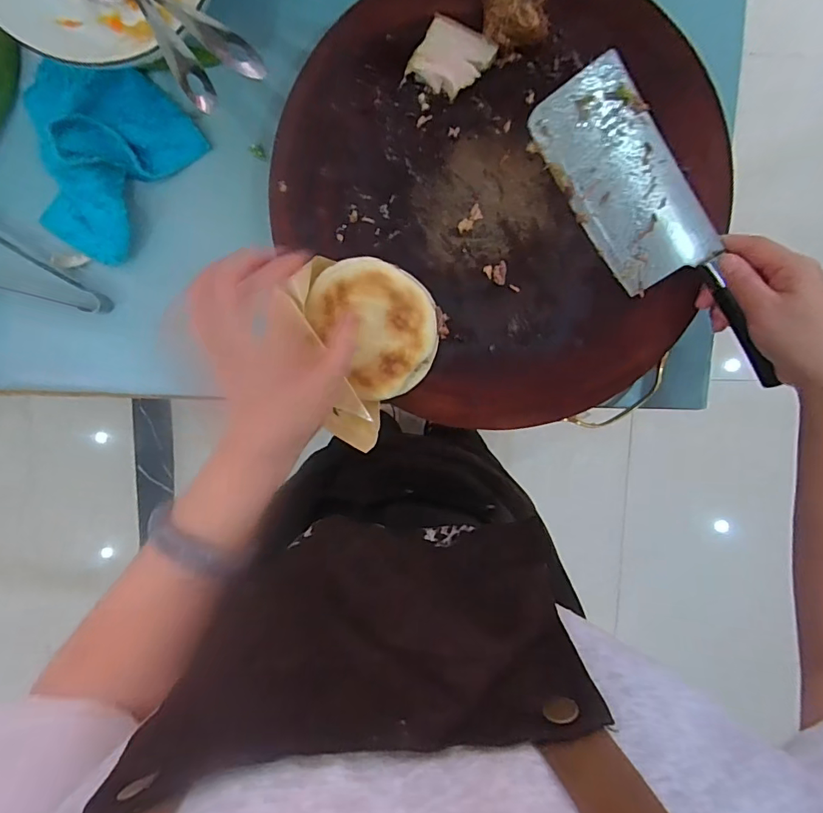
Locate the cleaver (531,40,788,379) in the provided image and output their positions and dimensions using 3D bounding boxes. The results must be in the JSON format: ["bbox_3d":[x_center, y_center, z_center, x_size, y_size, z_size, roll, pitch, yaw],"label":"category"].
[{"bbox_3d":[0.206,-0.144,0.405,0.083,0.022,0.280,-34,93,29],"label":"cleaver"}]

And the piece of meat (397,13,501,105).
[{"bbox_3d":[0.032,-0.280,0.389,0.060,0.022,0.048,24,96,-3],"label":"piece of meat"}]

